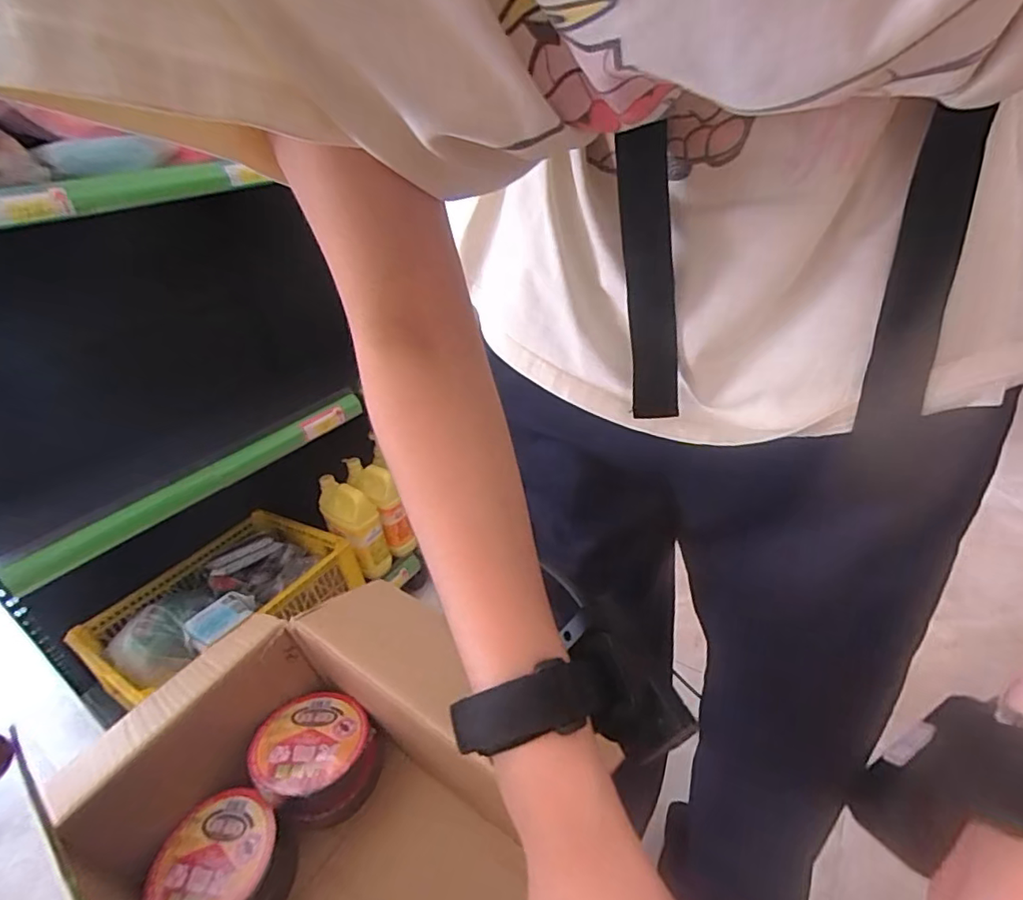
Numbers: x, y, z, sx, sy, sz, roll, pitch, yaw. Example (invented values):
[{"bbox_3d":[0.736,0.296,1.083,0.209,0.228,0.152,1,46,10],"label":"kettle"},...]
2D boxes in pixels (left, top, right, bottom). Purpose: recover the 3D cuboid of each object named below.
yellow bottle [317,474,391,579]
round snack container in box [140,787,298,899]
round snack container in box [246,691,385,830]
[{"bbox_3d":[-0.330,0.157,1.163,0.084,0.240,0.084,-32,-2,-31],"label":"yellow bottle"},{"bbox_3d":[-0.224,0.326,0.422,0.092,0.049,0.094,-6,31,3],"label":"round snack container in box"},{"bbox_3d":[-0.169,0.268,0.478,0.095,0.065,0.092,-6,31,3],"label":"round snack container in box"}]

